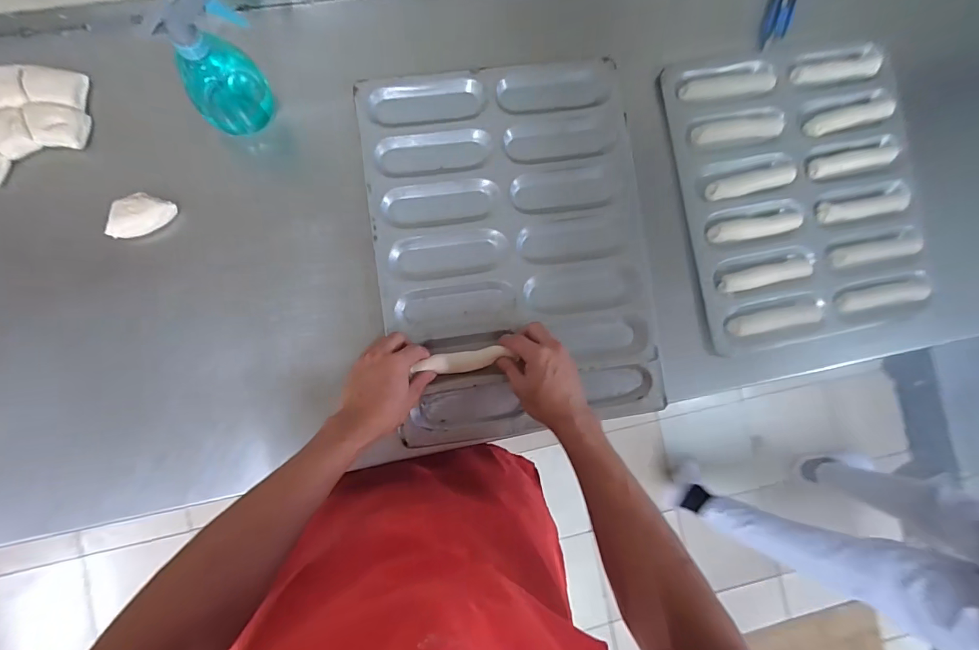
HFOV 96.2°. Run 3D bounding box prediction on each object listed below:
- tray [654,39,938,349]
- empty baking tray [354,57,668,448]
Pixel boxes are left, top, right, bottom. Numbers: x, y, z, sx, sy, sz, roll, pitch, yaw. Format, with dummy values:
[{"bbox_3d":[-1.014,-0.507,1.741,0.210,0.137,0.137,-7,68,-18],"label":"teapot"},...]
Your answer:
[{"bbox_3d":[0.433,-0.189,0.615,0.337,0.037,0.404,-12,90,-4],"label":"tray"},{"bbox_3d":[0.030,-0.100,0.575,0.343,0.024,0.469,-8,89,-4],"label":"empty baking tray"}]

